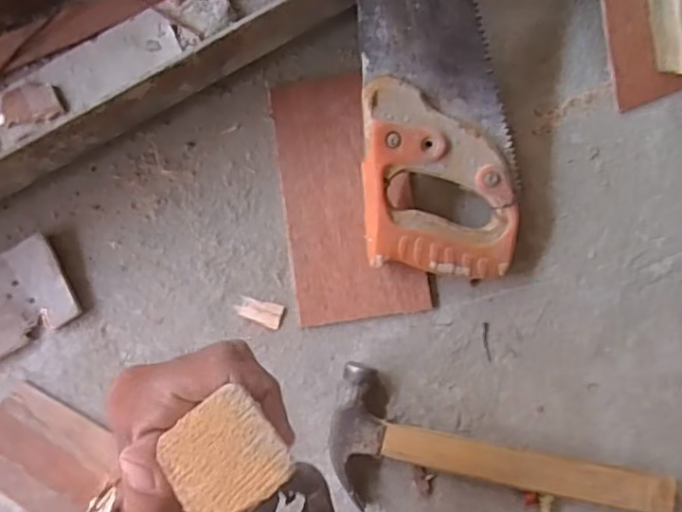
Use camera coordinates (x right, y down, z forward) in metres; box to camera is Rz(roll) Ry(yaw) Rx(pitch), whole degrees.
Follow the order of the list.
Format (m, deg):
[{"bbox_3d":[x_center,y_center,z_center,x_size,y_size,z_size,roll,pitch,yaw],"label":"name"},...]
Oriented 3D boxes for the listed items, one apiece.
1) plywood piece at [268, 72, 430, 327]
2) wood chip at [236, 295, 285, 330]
[{"bbox_3d":[0.005,-0.048,0.474,0.100,0.011,0.194,-9,83,3],"label":"plywood piece"},{"bbox_3d":[-0.065,0.044,0.473,0.036,0.004,0.019,17,85,6],"label":"wood chip"}]

